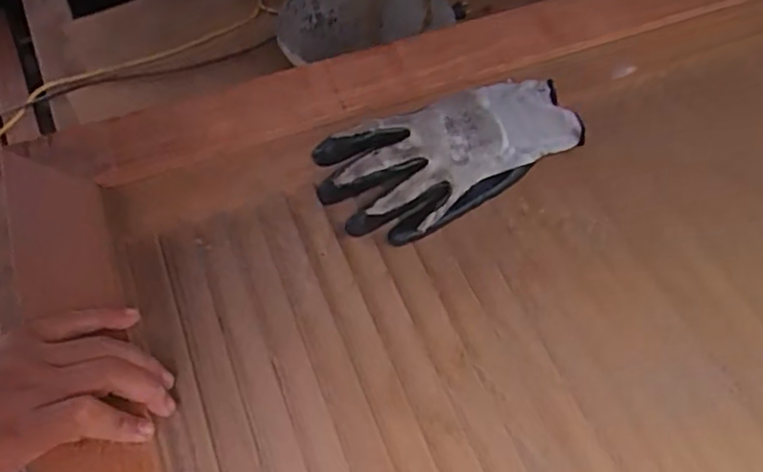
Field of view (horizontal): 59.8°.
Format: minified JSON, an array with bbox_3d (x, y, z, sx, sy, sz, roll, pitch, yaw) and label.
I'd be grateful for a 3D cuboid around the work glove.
[{"bbox_3d":[0.055,-0.069,0.519,0.205,0.038,0.107,-24,61,-15],"label":"work glove"}]

